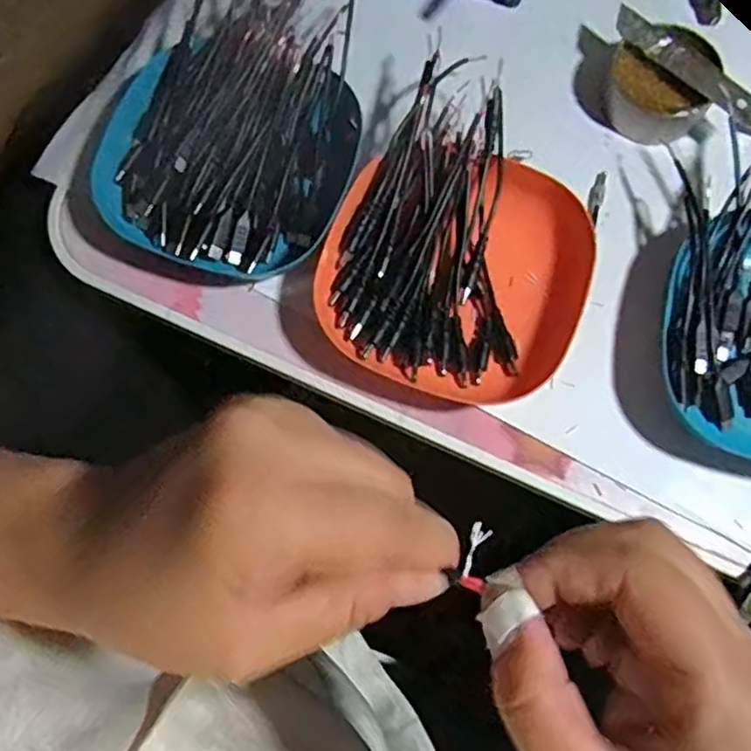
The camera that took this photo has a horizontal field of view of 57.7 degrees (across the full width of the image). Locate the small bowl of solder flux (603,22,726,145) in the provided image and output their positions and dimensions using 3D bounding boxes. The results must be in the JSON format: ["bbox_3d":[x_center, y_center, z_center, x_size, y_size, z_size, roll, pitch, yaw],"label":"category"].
[{"bbox_3d":[0.168,-0.173,0.404,0.058,0.023,0.066,24,78,7],"label":"small bowl of solder flux"}]

